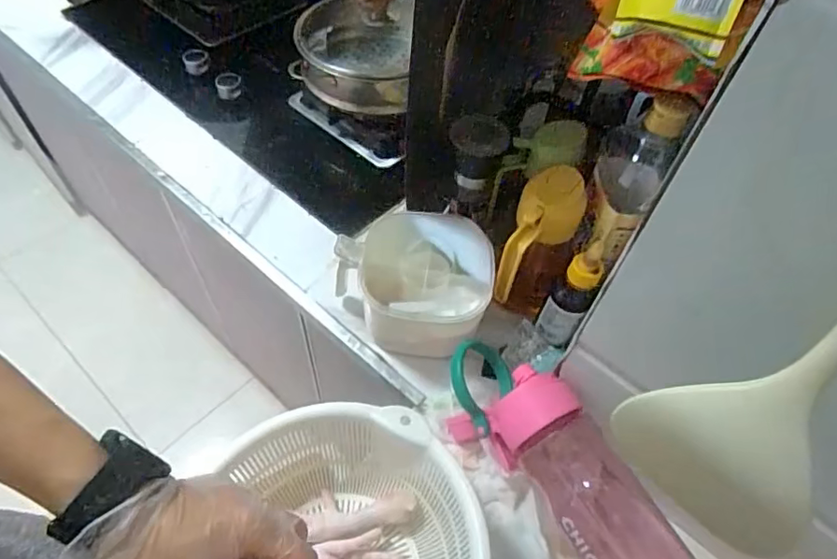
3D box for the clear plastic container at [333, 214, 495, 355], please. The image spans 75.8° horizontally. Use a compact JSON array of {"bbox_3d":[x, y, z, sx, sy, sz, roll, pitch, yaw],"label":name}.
[{"bbox_3d":[-0.003,0.012,0.595,0.155,0.098,0.134,0,53,-4],"label":"clear plastic container"}]

